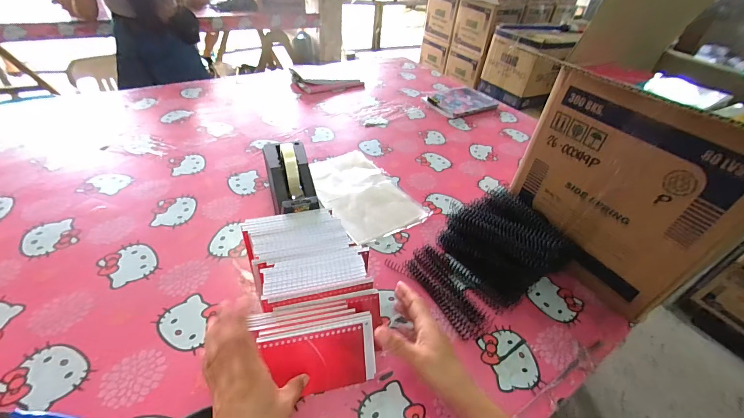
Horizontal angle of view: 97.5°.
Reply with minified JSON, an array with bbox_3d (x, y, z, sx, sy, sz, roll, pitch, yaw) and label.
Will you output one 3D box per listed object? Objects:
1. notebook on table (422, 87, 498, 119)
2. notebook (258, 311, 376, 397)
[{"bbox_3d":[0.299,-0.362,1.088,0.240,0.021,0.161,-23,49,-29],"label":"notebook on table"},{"bbox_3d":[-0.059,0.179,0.392,0.127,0.084,0.012,-8,13,-16],"label":"notebook"}]

